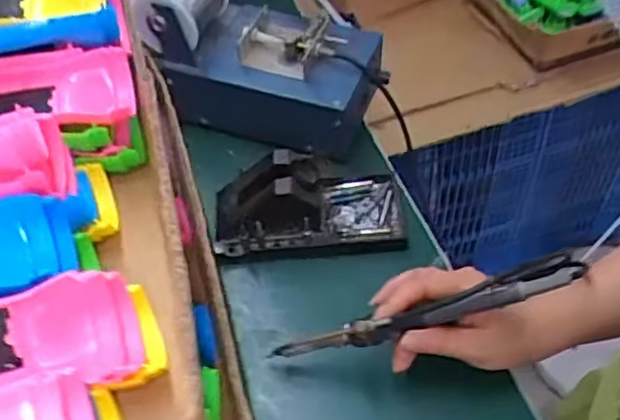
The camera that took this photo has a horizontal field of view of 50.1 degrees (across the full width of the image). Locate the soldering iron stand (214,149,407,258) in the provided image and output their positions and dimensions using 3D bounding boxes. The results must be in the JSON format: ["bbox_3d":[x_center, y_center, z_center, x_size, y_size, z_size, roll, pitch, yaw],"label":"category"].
[{"bbox_3d":[0.000,-0.012,0.545,0.155,0.072,0.080,-2,52,0],"label":"soldering iron stand"}]

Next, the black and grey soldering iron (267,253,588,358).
[{"bbox_3d":[0.070,0.068,0.438,0.210,0.035,0.020,-20,51,14],"label":"black and grey soldering iron"}]

